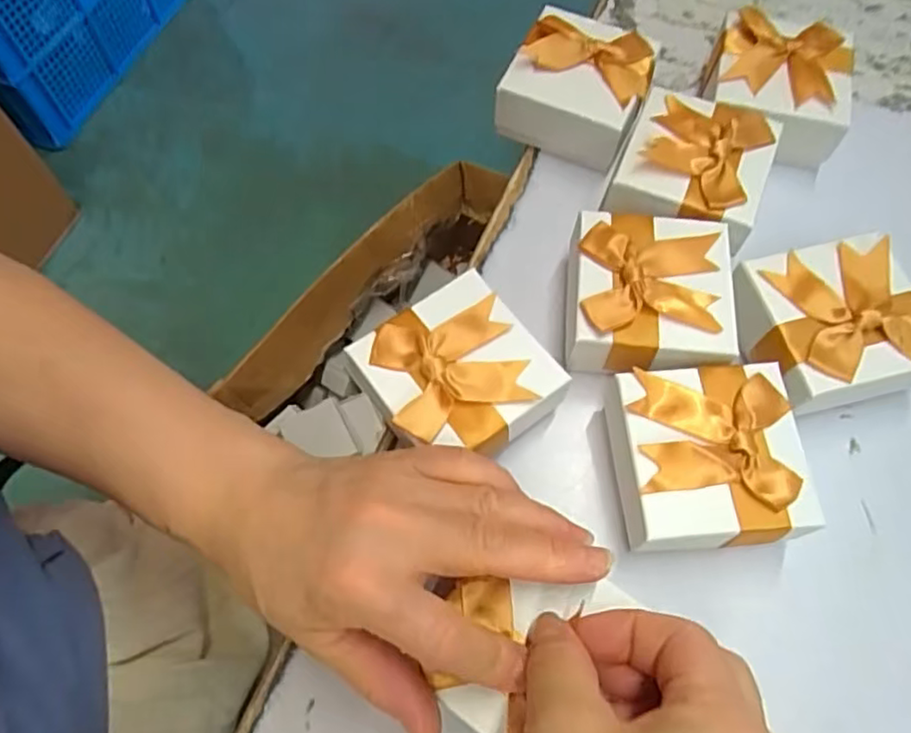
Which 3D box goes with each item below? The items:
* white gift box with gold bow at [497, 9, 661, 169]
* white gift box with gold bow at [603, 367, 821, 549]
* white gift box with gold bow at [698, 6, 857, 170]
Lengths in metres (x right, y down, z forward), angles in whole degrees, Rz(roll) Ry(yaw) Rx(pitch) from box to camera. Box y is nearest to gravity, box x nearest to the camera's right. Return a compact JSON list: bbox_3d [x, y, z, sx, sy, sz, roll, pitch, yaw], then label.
[{"bbox_3d":[0.067,-0.151,0.359,0.073,0.048,0.067,22,68,11],"label":"white gift box with gold bow"},{"bbox_3d":[0.103,0.040,0.274,0.075,0.040,0.073,-5,65,-1],"label":"white gift box with gold bow"},{"bbox_3d":[0.174,-0.149,0.359,0.073,0.045,0.070,15,67,8],"label":"white gift box with gold bow"}]

